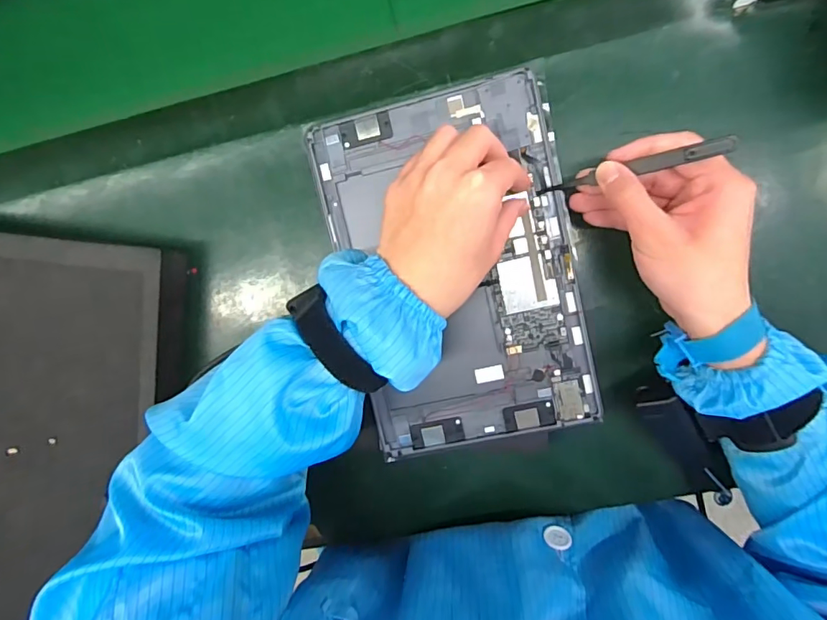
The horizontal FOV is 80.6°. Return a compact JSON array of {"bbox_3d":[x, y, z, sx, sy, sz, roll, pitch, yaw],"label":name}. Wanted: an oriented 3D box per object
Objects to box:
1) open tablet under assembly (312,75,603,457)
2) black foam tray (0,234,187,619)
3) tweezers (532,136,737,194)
[{"bbox_3d":[0.033,-0.026,0.359,0.168,0.017,0.255,-12,94,7],"label":"open tablet under assembly"},{"bbox_3d":[-0.349,0.154,0.421,0.291,0.039,0.431,5,96,5],"label":"black foam tray"},{"bbox_3d":[0.134,-0.088,0.308,0.119,0.009,0.009,-7,96,40],"label":"tweezers"}]

